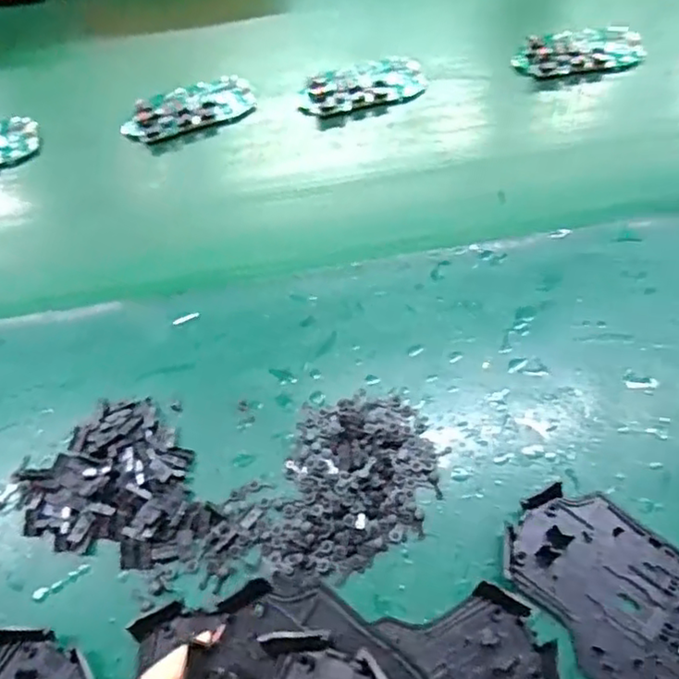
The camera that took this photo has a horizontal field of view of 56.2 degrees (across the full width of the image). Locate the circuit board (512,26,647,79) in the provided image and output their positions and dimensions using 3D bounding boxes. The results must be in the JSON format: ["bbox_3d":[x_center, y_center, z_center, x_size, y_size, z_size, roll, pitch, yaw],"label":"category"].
[{"bbox_3d":[0.186,-0.224,0.498,0.097,0.013,0.045,-11,61,-4],"label":"circuit board"}]

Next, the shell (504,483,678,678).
[{"bbox_3d":[0.136,0.122,0.304,0.113,0.011,0.071,40,70,22],"label":"shell"}]

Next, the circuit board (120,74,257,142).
[{"bbox_3d":[-0.116,-0.177,0.486,0.099,0.013,0.039,-20,62,-8],"label":"circuit board"}]

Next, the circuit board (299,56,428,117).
[{"bbox_3d":[0.018,-0.197,0.491,0.096,0.011,0.046,-14,61,-5],"label":"circuit board"}]

